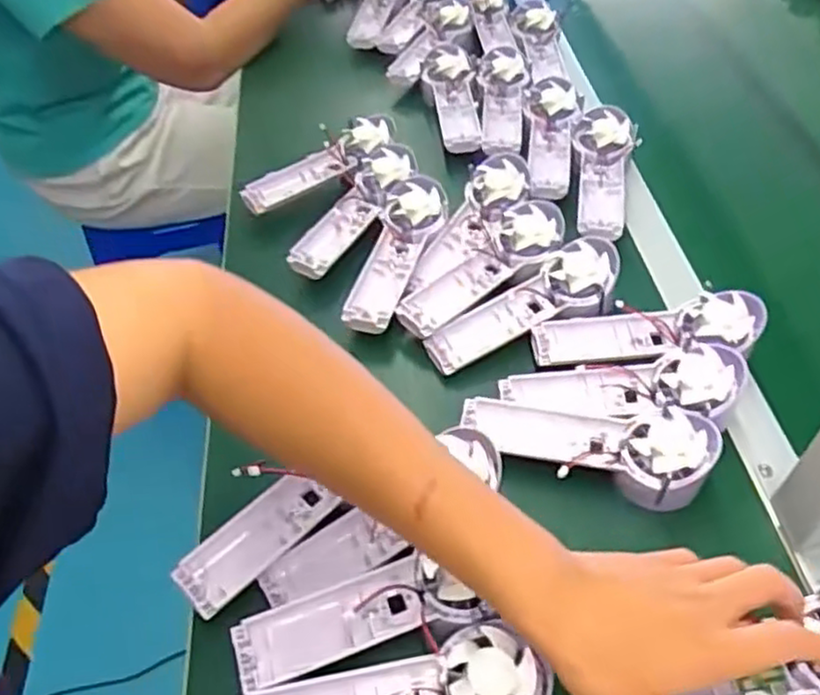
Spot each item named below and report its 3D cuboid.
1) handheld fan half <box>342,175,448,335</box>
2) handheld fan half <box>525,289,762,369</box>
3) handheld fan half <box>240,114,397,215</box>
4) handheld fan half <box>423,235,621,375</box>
[{"bbox_3d":[-0.012,-0.088,0.635,0.057,0.031,0.175,10,51,12],"label":"handheld fan half"},{"bbox_3d":[0.191,-0.011,0.567,0.179,0.036,0.060,-9,48,13],"label":"handheld fan half"},{"bbox_3d":[-0.090,-0.192,0.730,0.178,0.031,0.057,-30,54,-21],"label":"handheld fan half"},{"bbox_3d":[0.097,-0.036,0.596,0.178,0.029,0.053,-30,53,-2],"label":"handheld fan half"}]

